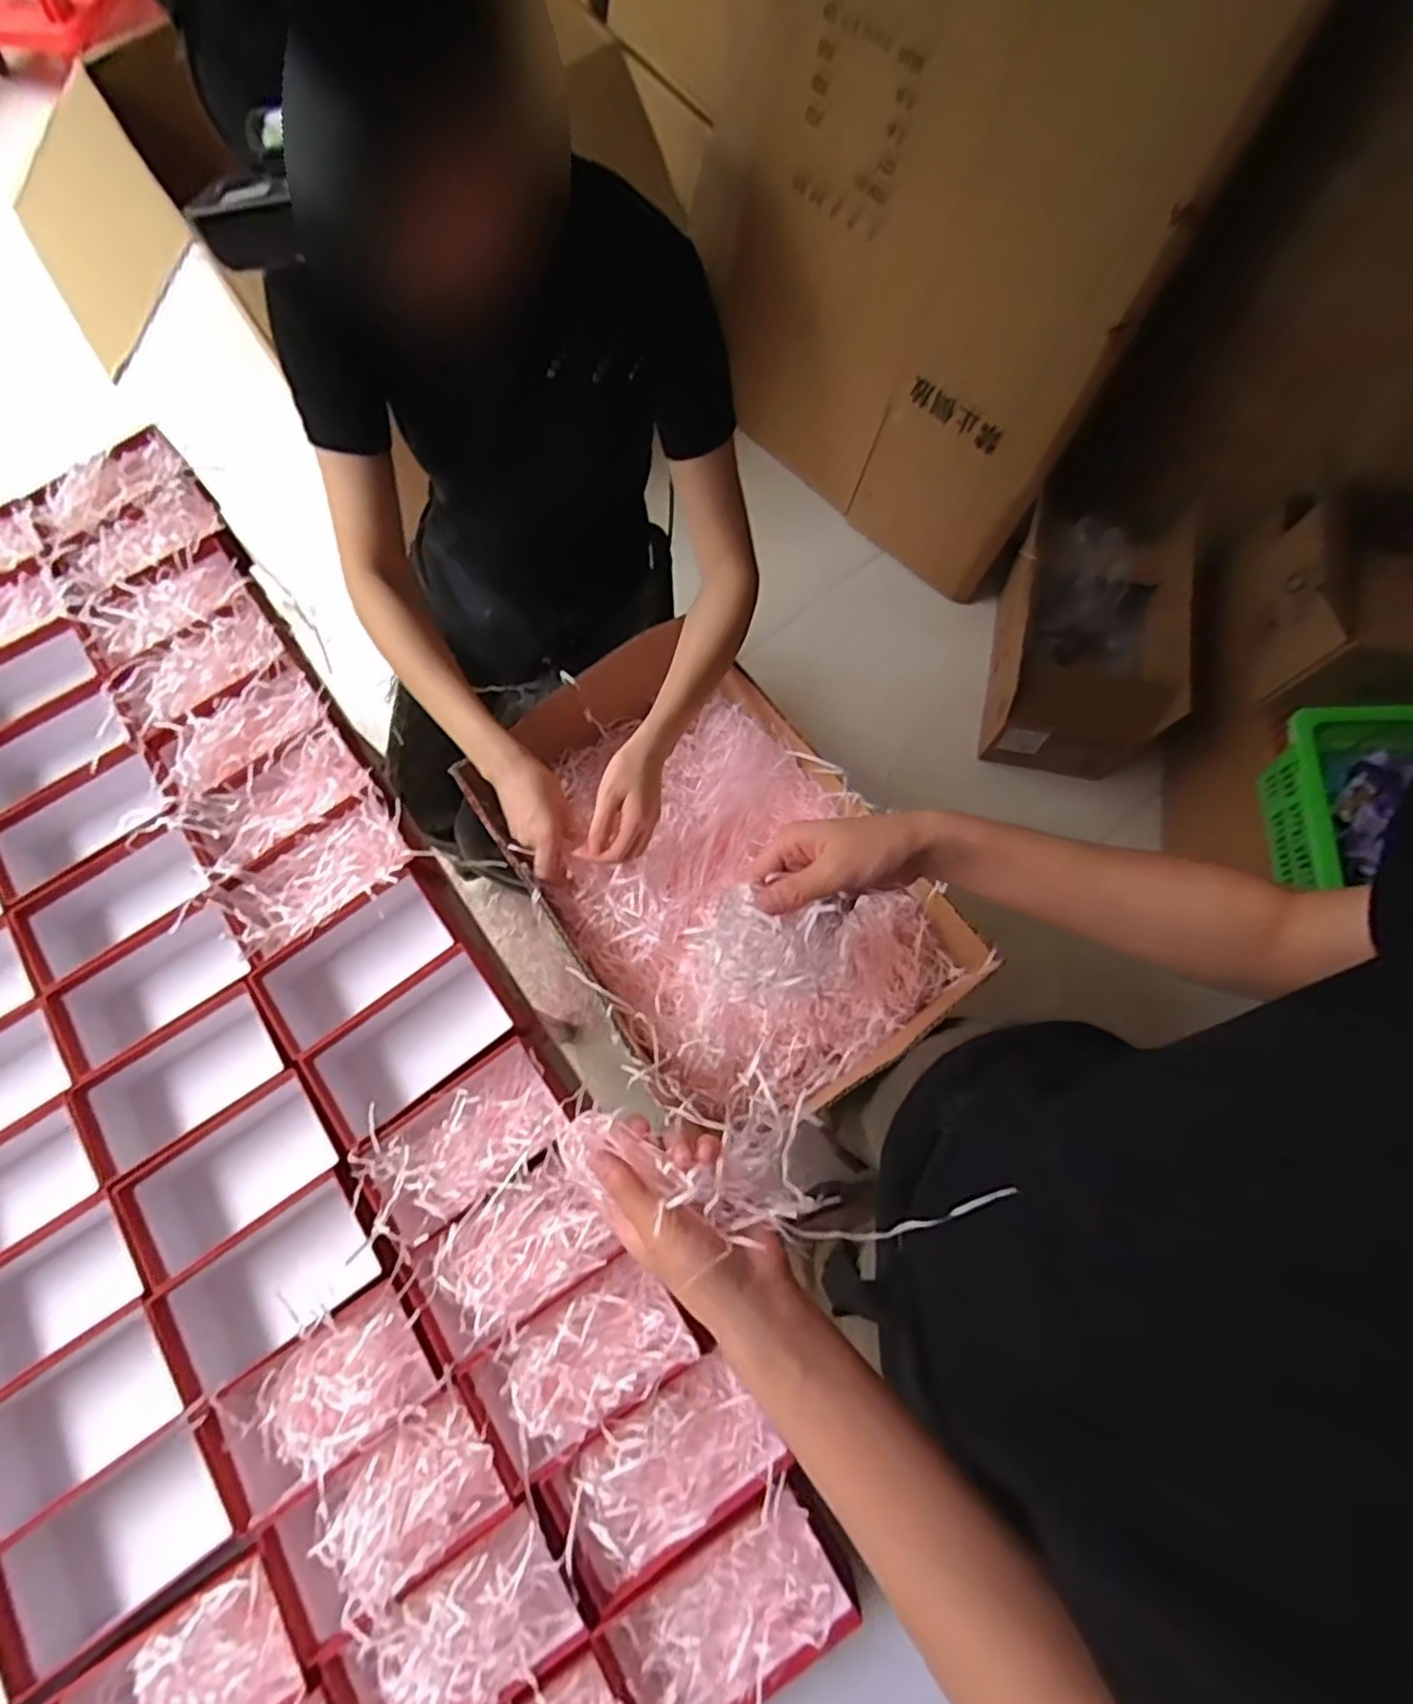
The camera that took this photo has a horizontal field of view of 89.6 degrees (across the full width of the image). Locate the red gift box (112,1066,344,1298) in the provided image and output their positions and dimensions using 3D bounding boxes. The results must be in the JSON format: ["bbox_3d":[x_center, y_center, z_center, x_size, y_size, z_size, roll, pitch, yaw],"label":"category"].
[{"bbox_3d":[-0.378,0.264,0.598,0.165,0.079,0.097,-36,75,-9],"label":"red gift box"}]

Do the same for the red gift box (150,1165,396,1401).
[{"bbox_3d":[-0.336,0.341,0.577,0.183,0.089,0.093,-34,75,-8],"label":"red gift box"}]

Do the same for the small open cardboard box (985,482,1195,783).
[{"bbox_3d":[0.709,-0.395,1.337,0.299,0.293,0.414,8,73,4],"label":"small open cardboard box"}]

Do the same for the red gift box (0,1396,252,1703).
[{"bbox_3d":[-0.413,0.496,0.534,0.172,0.085,0.093,-34,75,-8],"label":"red gift box"}]

